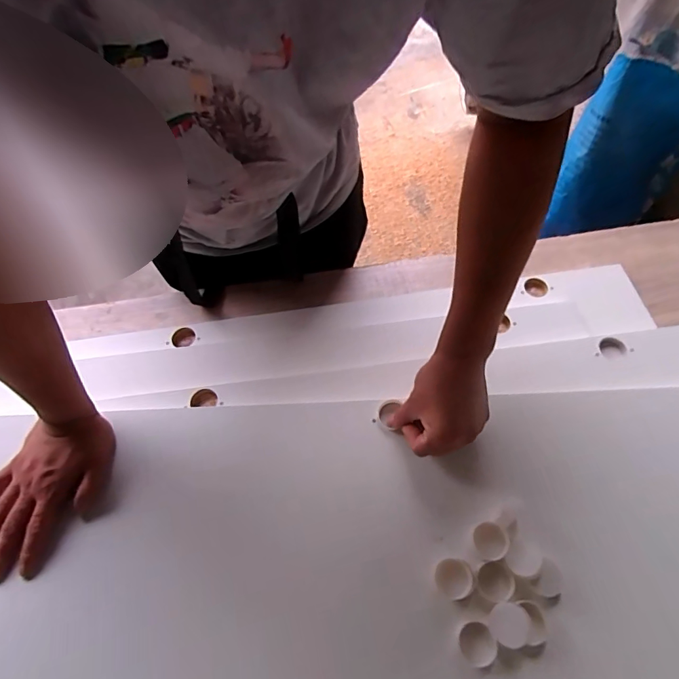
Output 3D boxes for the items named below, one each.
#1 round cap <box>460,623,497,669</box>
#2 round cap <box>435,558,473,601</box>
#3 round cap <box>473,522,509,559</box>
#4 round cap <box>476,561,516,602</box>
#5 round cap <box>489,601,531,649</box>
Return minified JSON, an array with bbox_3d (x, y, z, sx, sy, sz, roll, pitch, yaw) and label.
[{"bbox_3d":[0.134,0.299,0.414,0.033,0.009,0.033,-1,62,1],"label":"round cap"},{"bbox_3d":[0.115,0.240,0.426,0.036,0.009,0.034,0,64,1],"label":"round cap"},{"bbox_3d":[0.158,0.210,0.441,0.035,0.006,0.034,-1,62,1],"label":"round cap"},{"bbox_3d":[0.161,0.249,0.437,0.036,0.013,0.035,7,62,5],"label":"round cap"},{"bbox_3d":[0.165,0.277,0.411,0.036,0.011,0.036,-1,62,1],"label":"round cap"}]

